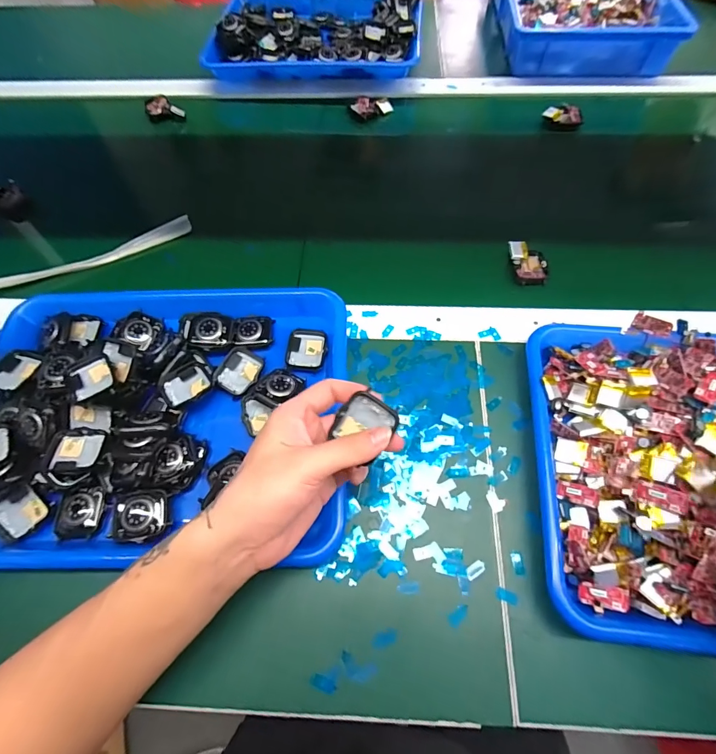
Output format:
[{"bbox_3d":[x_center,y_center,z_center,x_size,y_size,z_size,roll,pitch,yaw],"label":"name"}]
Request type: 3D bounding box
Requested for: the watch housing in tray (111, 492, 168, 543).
[{"bbox_3d":[-0.172,0.111,0.313,0.041,0.014,0.036,-6,63,-1],"label":"watch housing in tray"}]

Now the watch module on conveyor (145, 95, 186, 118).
[{"bbox_3d":[-0.286,-0.393,0.584,0.049,0.021,0.036,34,69,17],"label":"watch module on conveyor"}]

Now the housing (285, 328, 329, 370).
[{"bbox_3d":[-0.049,-0.029,0.384,0.038,0.006,0.047,2,63,3],"label":"housing"}]

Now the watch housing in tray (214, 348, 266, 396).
[{"bbox_3d":[-0.111,-0.005,0.373,0.040,0.010,0.044,19,66,11],"label":"watch housing in tray"}]

